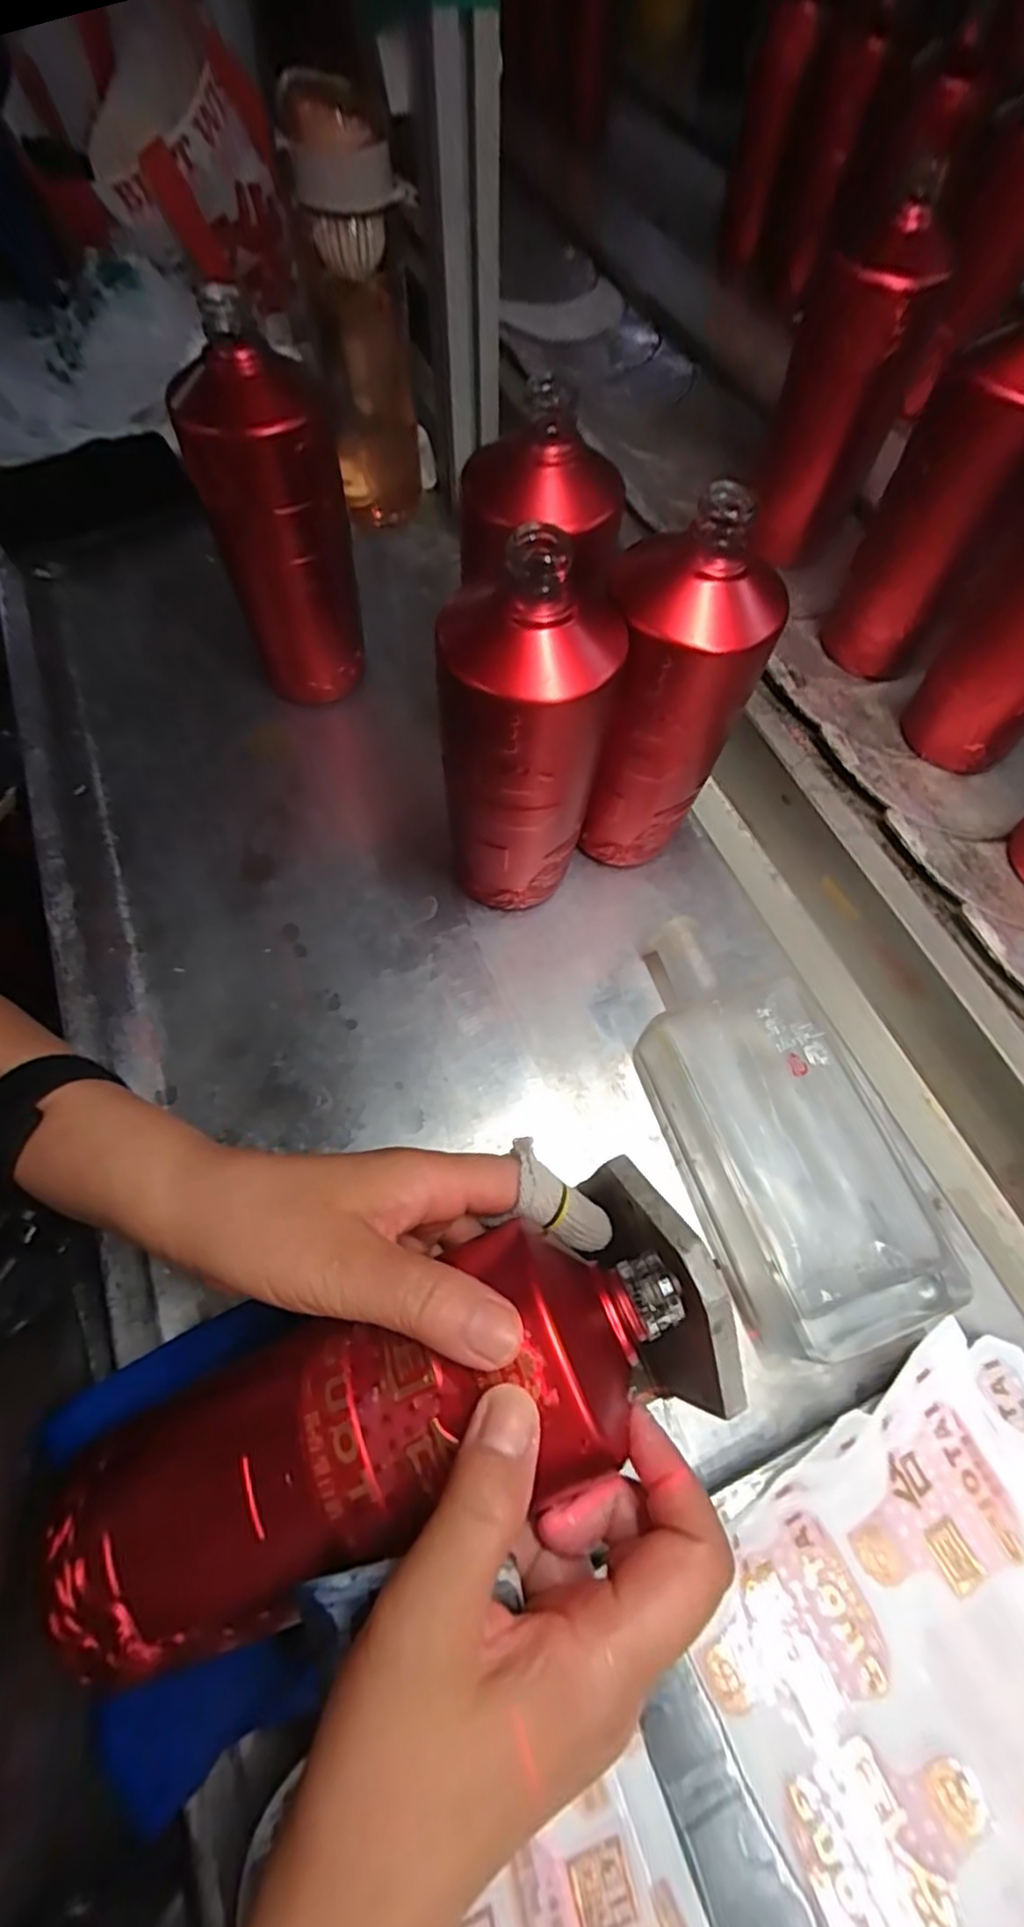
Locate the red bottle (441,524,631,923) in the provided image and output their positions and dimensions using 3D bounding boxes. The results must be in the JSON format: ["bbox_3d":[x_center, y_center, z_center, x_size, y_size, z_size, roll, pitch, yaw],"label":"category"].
[{"bbox_3d":[0.007,-0.108,0.349,0.082,0.205,0.077,4,65,2],"label":"red bottle"}]

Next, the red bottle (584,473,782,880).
[{"bbox_3d":[0.083,-0.129,0.359,0.073,0.201,0.078,11,66,5],"label":"red bottle"}]

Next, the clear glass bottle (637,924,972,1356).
[{"bbox_3d":[0.133,0.078,0.352,0.104,0.041,0.229,-18,66,-8],"label":"clear glass bottle"}]

